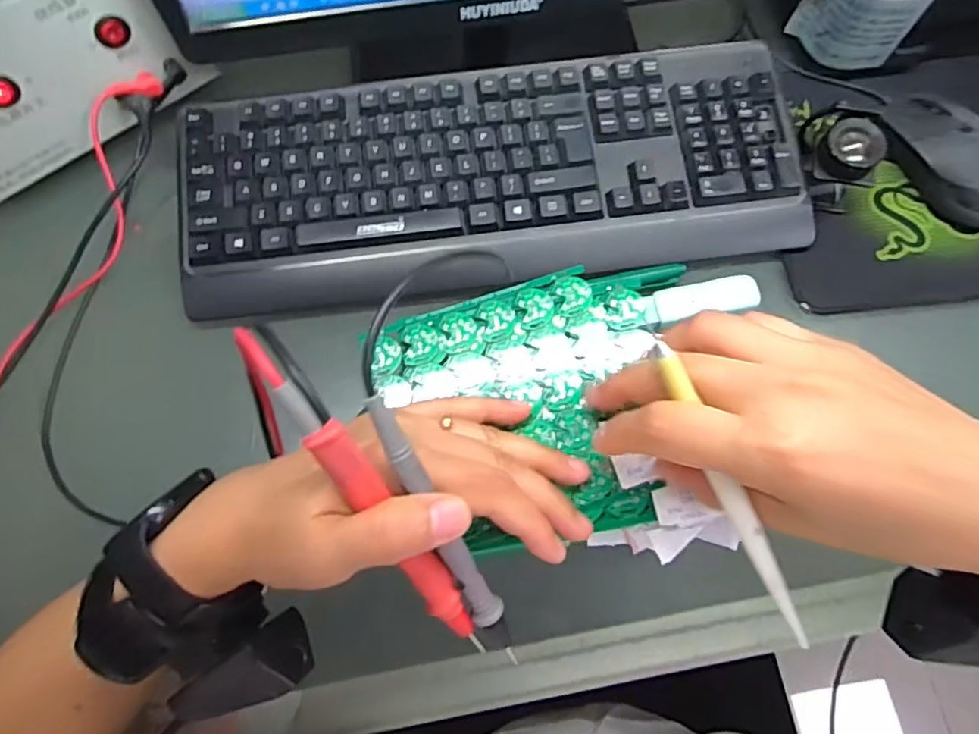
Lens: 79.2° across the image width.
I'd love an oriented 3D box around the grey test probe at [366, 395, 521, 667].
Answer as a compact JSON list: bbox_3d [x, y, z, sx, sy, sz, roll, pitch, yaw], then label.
[{"bbox_3d":[-0.015,0.067,0.227,0.014,0.008,0.136,-26,113,-8],"label":"grey test probe"}]

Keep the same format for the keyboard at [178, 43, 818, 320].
[{"bbox_3d":[0.002,-0.136,0.421,0.429,0.031,0.156,-6,72,-2],"label":"keyboard"}]

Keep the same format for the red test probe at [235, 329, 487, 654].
[{"bbox_3d":[-0.041,0.052,0.217,0.013,0.010,0.157,-35,111,-10],"label":"red test probe"}]

